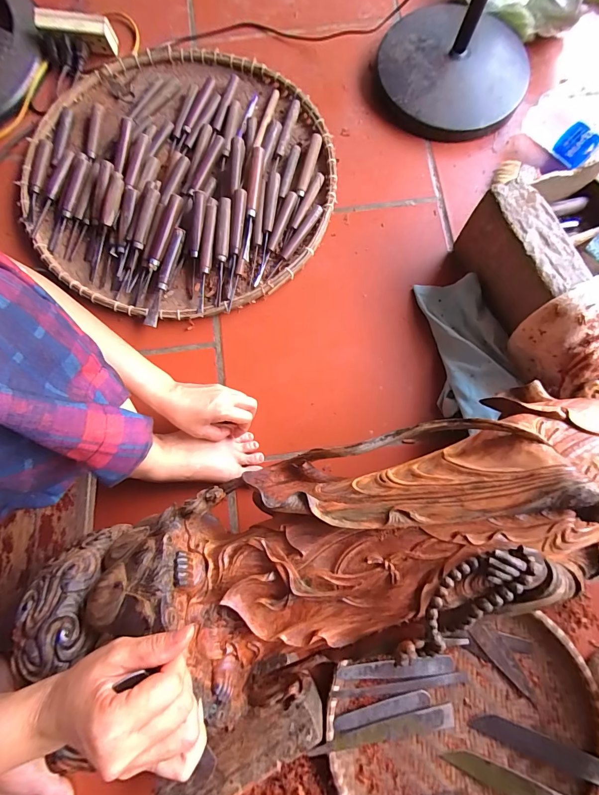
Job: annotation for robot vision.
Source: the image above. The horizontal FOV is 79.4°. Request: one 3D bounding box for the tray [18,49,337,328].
[{"bbox_3d":[-0.214,-0.388,0.617,0.516,0.047,0.527,-36,81,-8],"label":"tray"}]

